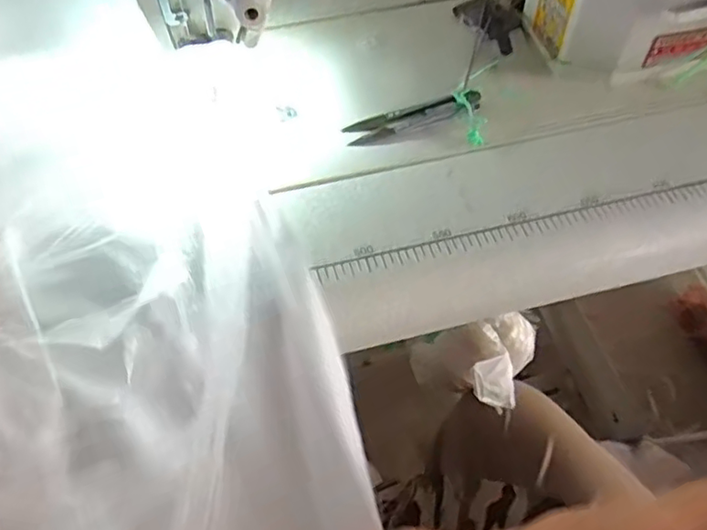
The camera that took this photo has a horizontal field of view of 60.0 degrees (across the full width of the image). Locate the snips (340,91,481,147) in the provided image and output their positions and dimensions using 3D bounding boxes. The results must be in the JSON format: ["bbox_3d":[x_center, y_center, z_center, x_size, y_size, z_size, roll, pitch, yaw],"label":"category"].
[{"bbox_3d":[0.043,-0.105,0.434,0.096,0.009,0.031,-16,56,-9],"label":"snips"}]

